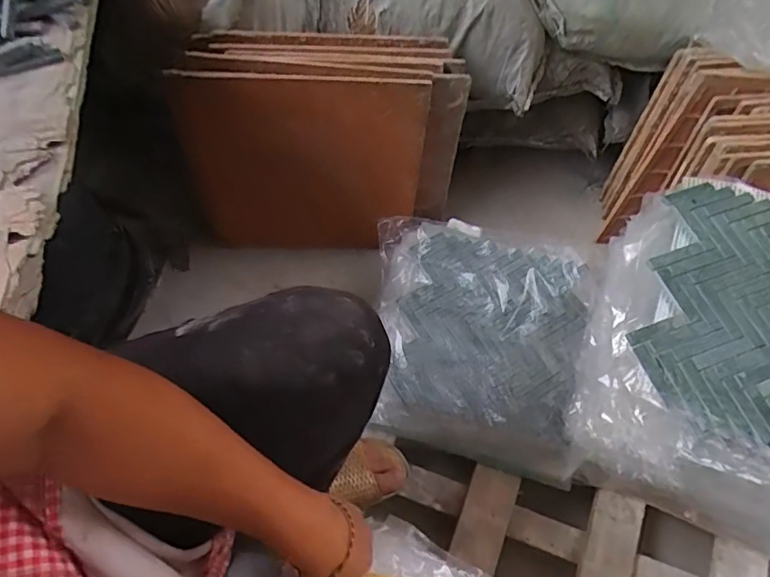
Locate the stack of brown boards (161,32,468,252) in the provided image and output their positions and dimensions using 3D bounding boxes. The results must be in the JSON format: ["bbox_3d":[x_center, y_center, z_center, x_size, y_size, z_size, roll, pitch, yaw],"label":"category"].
[{"bbox_3d":[-0.089,-0.193,0.767,0.390,0.350,0.091,-10,65,-8],"label":"stack of brown boards"}]

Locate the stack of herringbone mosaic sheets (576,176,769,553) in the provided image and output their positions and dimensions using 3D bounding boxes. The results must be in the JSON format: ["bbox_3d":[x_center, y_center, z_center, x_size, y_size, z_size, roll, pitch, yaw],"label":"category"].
[{"bbox_3d":[0.408,0.103,0.621,0.332,0.269,0.287,19,65,6],"label":"stack of herringbone mosaic sheets"}]

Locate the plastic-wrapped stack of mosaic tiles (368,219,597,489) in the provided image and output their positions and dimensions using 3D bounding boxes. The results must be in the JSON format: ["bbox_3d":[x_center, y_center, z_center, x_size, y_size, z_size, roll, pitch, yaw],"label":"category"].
[{"bbox_3d":[0.129,0.067,0.768,0.318,0.094,0.340,13,64,2],"label":"plastic-wrapped stack of mosaic tiles"}]

